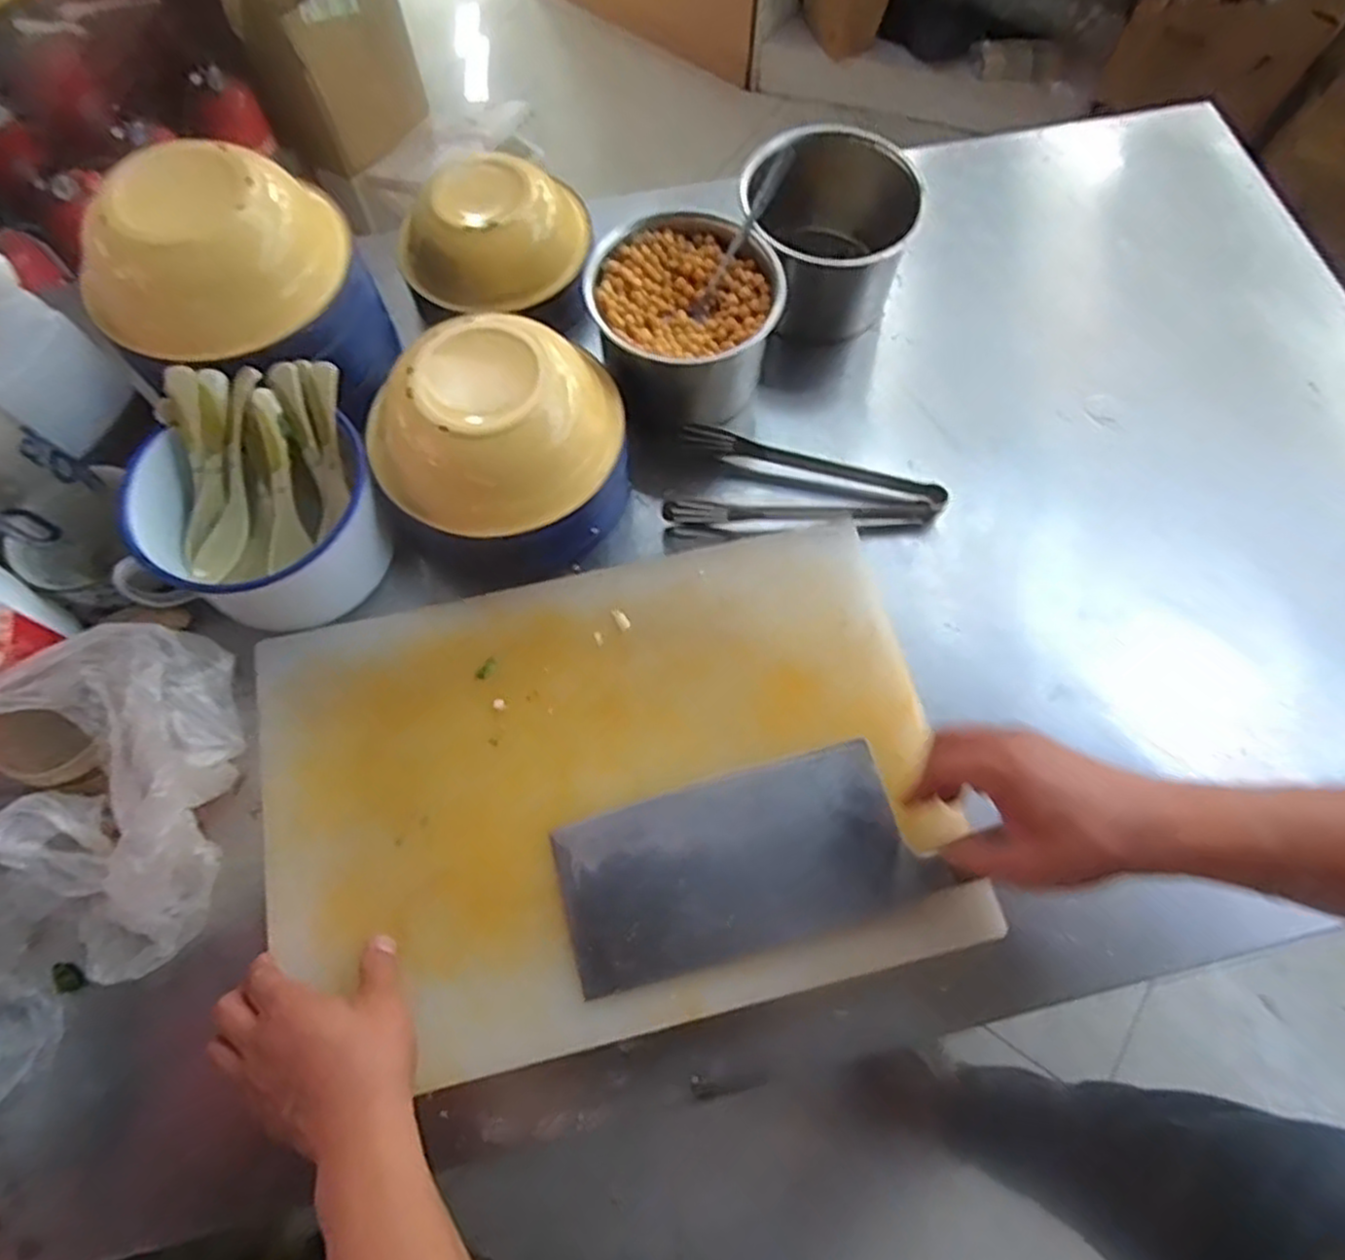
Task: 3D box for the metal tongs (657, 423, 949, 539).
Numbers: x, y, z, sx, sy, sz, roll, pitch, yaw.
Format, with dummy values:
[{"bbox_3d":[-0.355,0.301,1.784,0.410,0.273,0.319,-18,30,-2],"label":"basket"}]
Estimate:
[{"bbox_3d":[0.115,-0.122,0.658,0.224,0.029,0.111,13,69,5],"label":"metal tongs"}]

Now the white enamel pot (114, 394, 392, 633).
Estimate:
[{"bbox_3d":[-0.309,-0.088,0.576,0.169,0.093,0.146,2,69,1],"label":"white enamel pot"}]

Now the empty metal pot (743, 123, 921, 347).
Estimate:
[{"bbox_3d":[0.136,-0.360,0.692,0.138,0.137,0.141,24,71,9],"label":"empty metal pot"}]

